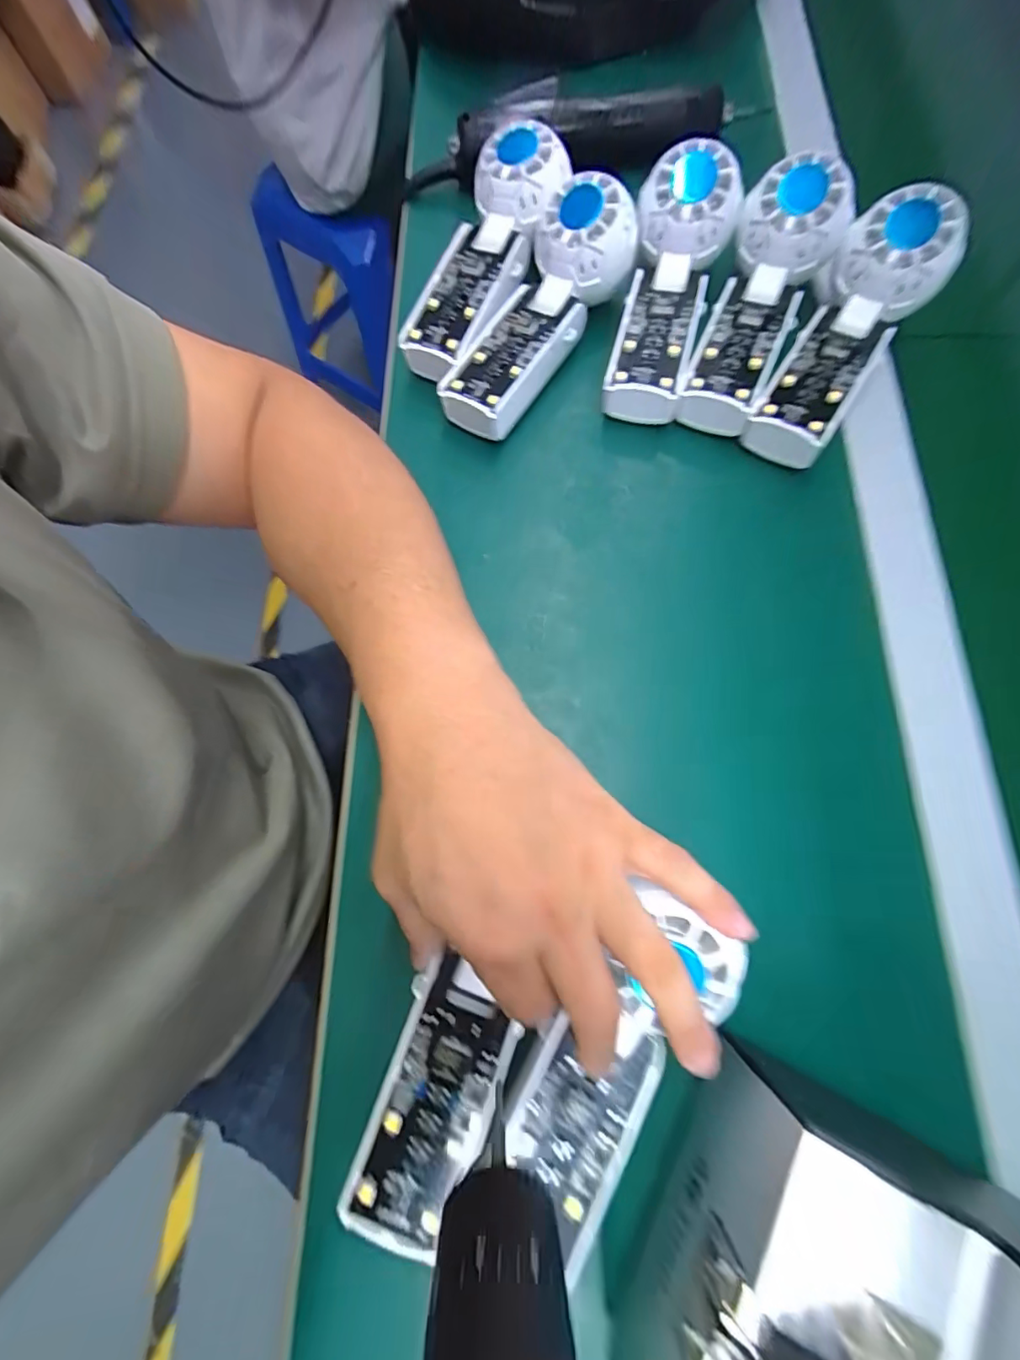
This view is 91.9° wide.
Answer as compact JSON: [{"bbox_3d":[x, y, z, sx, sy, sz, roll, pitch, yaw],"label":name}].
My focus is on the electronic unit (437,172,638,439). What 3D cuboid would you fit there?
[{"bbox_3d":[0.016,-0.243,0.330,0.068,0.044,0.175,35,92,10],"label":"electronic unit"}]

